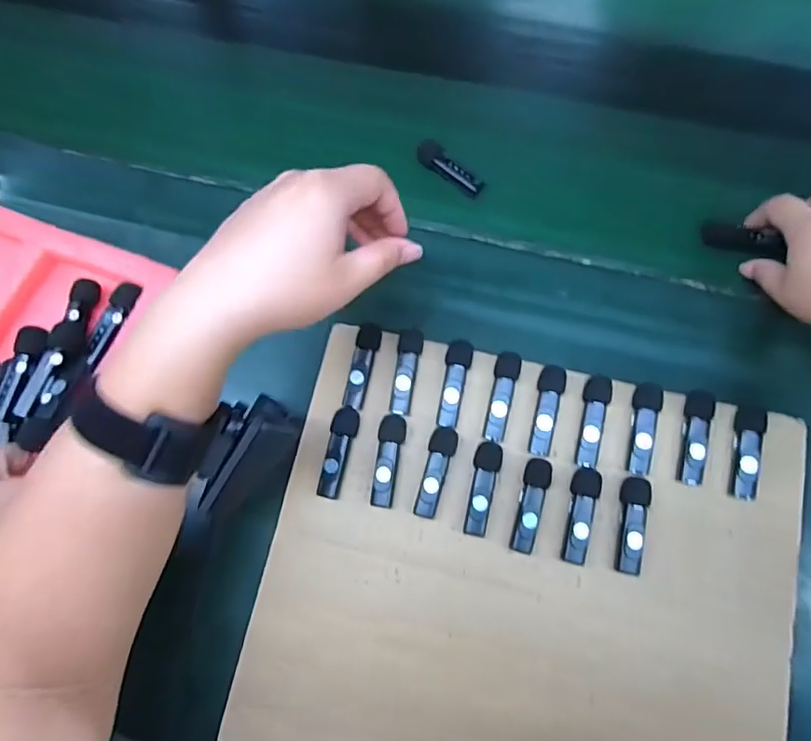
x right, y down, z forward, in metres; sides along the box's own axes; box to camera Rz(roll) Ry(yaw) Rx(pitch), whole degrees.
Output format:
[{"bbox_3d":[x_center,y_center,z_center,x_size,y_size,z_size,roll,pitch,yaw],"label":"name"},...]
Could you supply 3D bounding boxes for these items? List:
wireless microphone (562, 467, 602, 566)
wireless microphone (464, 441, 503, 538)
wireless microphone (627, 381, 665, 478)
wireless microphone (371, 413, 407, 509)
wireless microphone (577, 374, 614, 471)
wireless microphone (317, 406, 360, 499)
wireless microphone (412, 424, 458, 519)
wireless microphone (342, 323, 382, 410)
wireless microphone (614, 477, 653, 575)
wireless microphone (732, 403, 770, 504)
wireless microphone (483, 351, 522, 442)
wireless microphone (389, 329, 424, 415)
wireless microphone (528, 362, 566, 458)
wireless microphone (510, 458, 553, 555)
[{"bbox_3d":[0.122,0.099,0.363,0.018,0.016,0.064,11,78,4],"label":"wireless microphone"},{"bbox_3d":[0.054,0.082,0.370,0.018,0.013,0.064,12,78,4],"label":"wireless microphone"},{"bbox_3d":[0.169,0.041,0.374,0.019,0.010,0.067,15,79,5],"label":"wireless microphone"},{"bbox_3d":[-0.012,0.064,0.377,0.019,0.011,0.065,5,78,3],"label":"wireless microphone"},{"bbox_3d":[0.135,0.036,0.377,0.018,0.009,0.065,9,78,4],"label":"wireless microphone"},{"bbox_3d":[-0.049,0.058,0.378,0.018,0.009,0.065,14,78,5],"label":"wireless microphone"},{"bbox_3d":[0.022,0.072,0.374,0.019,0.015,0.064,13,78,4],"label":"wireless microphone"},{"bbox_3d":[-0.032,-0.004,0.394,0.018,0.012,0.064,11,78,4],"label":"wireless microphone"},{"bbox_3d":[0.156,0.106,0.362,0.019,0.017,0.063,12,78,4],"label":"wireless microphone"},{"bbox_3d":[0.240,0.057,0.367,0.018,0.012,0.064,11,78,4],"label":"wireless microphone"},{"bbox_3d":[0.071,0.018,0.381,0.018,0.010,0.065,12,78,4],"label":"wireless microphone"},{"bbox_3d":[0.001,0.001,0.393,0.017,0.016,0.062,7,78,3],"label":"wireless microphone"},{"bbox_3d":[0.103,0.028,0.378,0.018,0.010,0.065,12,78,4],"label":"wireless microphone"},{"bbox_3d":[0.087,0.093,0.366,0.018,0.014,0.063,13,78,4],"label":"wireless microphone"}]

